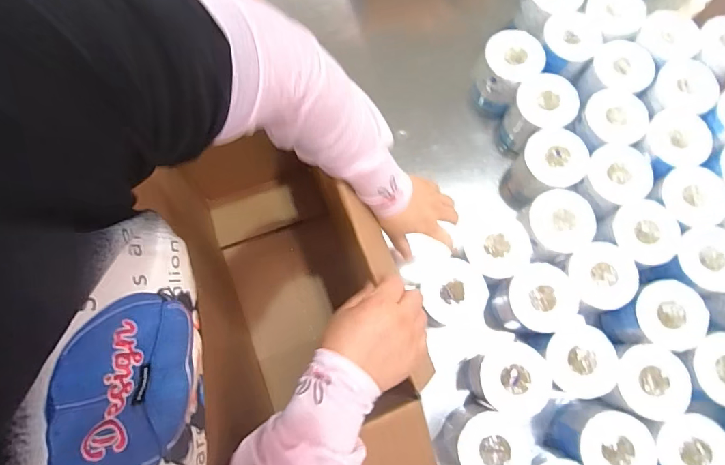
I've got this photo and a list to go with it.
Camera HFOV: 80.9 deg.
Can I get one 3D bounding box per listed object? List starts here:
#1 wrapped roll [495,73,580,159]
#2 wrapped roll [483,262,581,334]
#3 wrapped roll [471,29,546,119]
[{"bbox_3d":[0.317,-0.212,0.781,0.103,0.119,0.118,42,80,10],"label":"wrapped roll"},{"bbox_3d":[0.271,0.113,0.697,0.103,0.125,0.099,-2,76,0],"label":"wrapped roll"},{"bbox_3d":[0.267,-0.294,0.810,0.098,0.135,0.110,32,78,8],"label":"wrapped roll"}]

